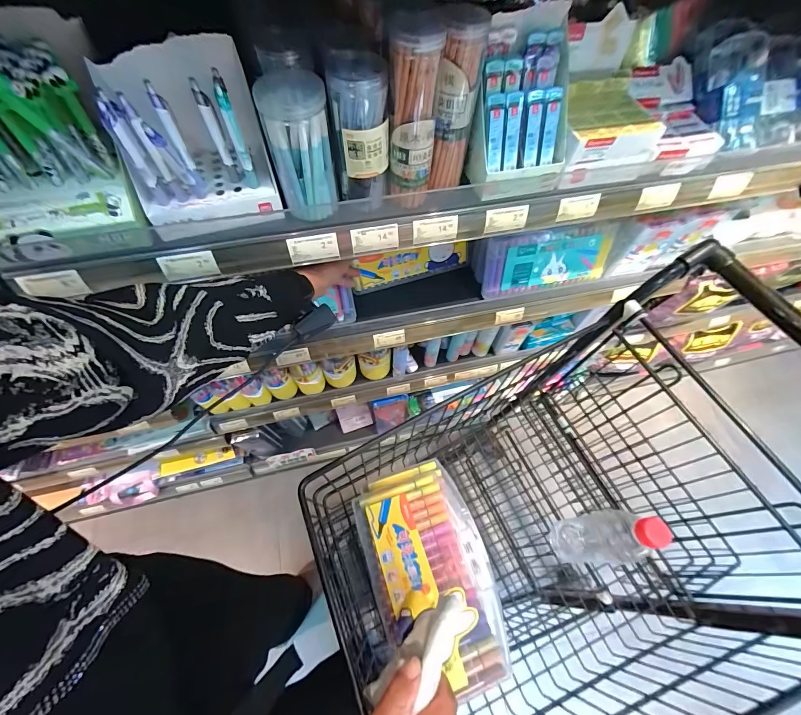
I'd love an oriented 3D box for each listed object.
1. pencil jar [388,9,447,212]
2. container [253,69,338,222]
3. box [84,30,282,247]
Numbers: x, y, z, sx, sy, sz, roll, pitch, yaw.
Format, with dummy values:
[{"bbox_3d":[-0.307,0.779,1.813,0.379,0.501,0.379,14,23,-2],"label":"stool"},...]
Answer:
[{"bbox_3d":[0.013,-0.270,0.401,0.060,0.170,0.062,3,63,0],"label":"pencil jar"},{"bbox_3d":[-0.118,-0.248,0.412,0.074,0.128,0.080,-14,64,-9],"label":"container"},{"bbox_3d":[-0.238,-0.246,0.398,0.146,0.129,0.147,-18,65,-11],"label":"box"}]

